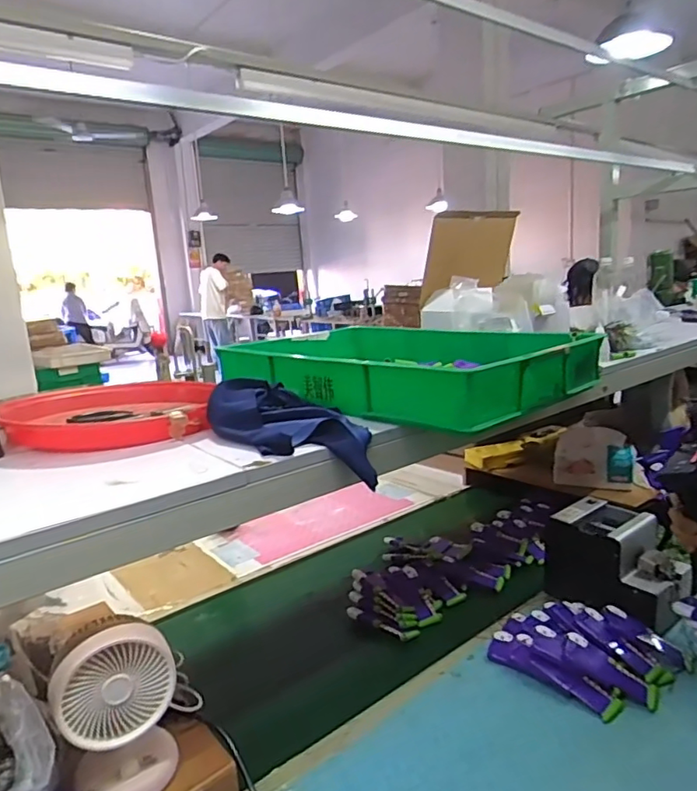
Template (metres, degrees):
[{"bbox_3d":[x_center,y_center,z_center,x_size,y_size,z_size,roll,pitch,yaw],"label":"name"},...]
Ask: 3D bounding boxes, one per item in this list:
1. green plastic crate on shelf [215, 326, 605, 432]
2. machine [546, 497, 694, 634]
[{"bbox_3d":[0.082,-0.047,0.955,0.404,0.105,0.552,-14,15,-41],"label":"green plastic crate on shelf"},{"bbox_3d":[0.424,0.266,0.908,0.123,0.141,0.210,-9,13,-26],"label":"machine"}]

